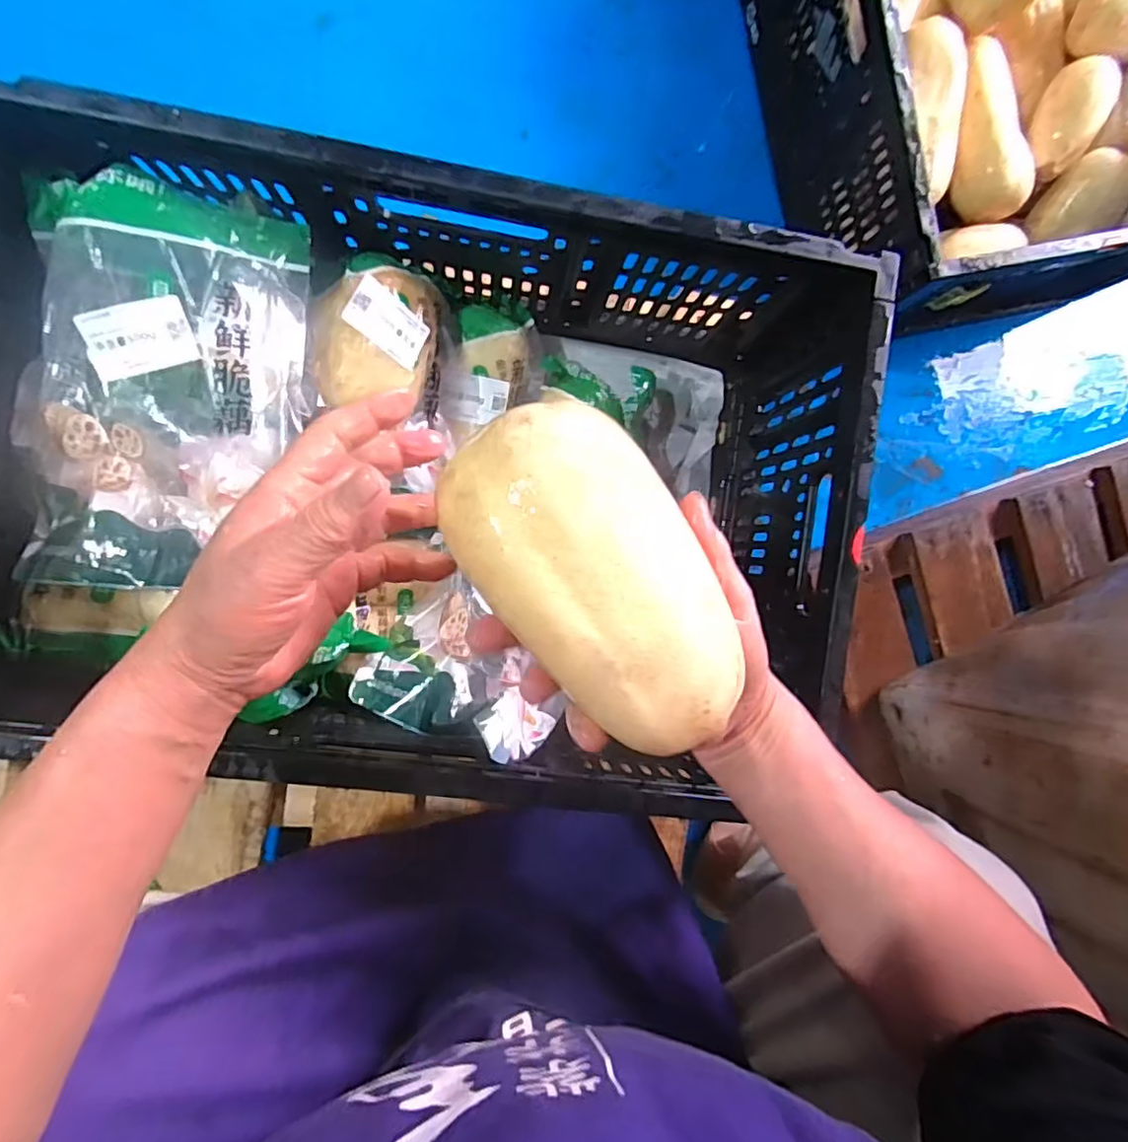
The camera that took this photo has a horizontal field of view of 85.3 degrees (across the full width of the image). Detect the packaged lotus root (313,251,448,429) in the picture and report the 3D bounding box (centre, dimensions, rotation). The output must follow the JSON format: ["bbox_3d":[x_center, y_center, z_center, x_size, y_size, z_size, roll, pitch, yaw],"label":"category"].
[{"bbox_3d":[-0.144,-0.183,0.475,0.093,0.067,0.117,4,91,-6],"label":"packaged lotus root"}]

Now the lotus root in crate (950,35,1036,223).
[{"bbox_3d":[0.446,-0.468,0.660,0.066,0.049,0.172,-21,94,-5],"label":"lotus root in crate"}]

